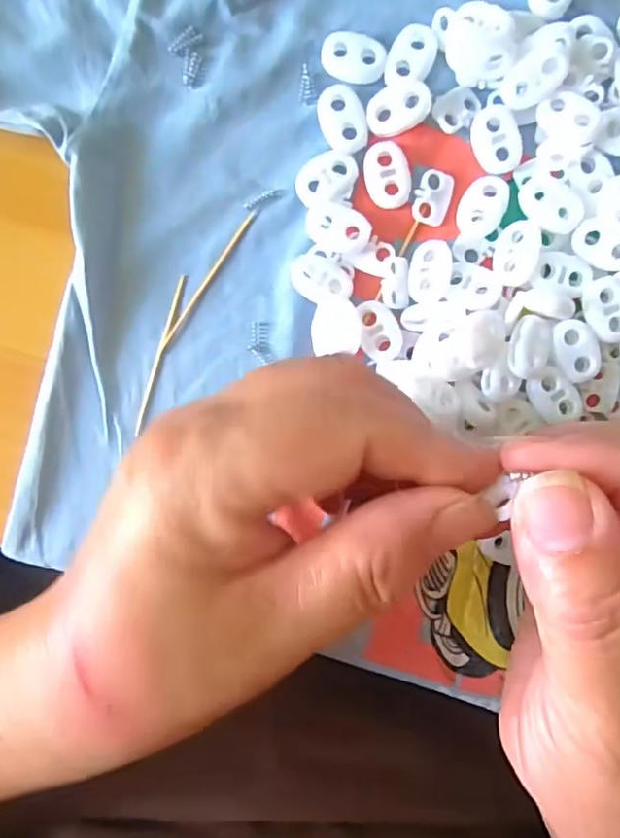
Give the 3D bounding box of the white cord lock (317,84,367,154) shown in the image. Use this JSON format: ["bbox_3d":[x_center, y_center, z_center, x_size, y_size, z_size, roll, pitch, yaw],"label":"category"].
[{"bbox_3d":[0.012,-0.105,0.205,0.015,0.004,0.023,-19,92,2],"label":"white cord lock"}]

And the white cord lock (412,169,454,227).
[{"bbox_3d":[0.044,-0.079,0.208,0.012,0.004,0.019,15,93,0],"label":"white cord lock"}]

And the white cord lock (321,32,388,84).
[{"bbox_3d":[0.015,-0.126,0.205,0.022,0.004,0.016,14,93,0],"label":"white cord lock"}]

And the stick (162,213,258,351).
[{"bbox_3d":[-0.037,-0.050,0.213,0.004,0.004,0.058,35,93,-1],"label":"stick"}]

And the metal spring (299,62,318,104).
[{"bbox_3d":[-0.001,-0.118,0.208,0.006,0.004,0.014,0,93,1],"label":"metal spring"}]

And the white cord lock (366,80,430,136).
[{"bbox_3d":[0.031,-0.107,0.204,0.021,0.005,0.015,-25,92,2],"label":"white cord lock"}]

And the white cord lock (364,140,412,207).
[{"bbox_3d":[0.027,-0.085,0.206,0.015,0.004,0.021,-8,93,1],"label":"white cord lock"}]

